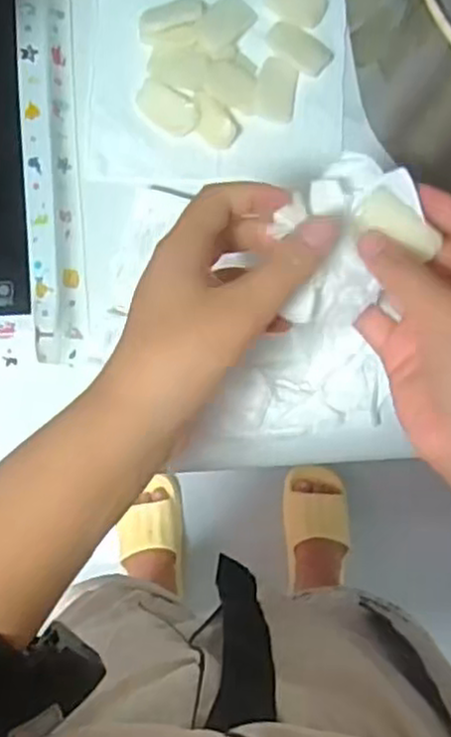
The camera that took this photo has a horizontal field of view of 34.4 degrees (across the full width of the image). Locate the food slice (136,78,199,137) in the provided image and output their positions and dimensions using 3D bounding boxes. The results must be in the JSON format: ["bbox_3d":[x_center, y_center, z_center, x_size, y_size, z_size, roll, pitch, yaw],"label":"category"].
[{"bbox_3d":[-0.039,-0.176,0.490,0.044,0.004,0.026,35,88,4],"label":"food slice"}]

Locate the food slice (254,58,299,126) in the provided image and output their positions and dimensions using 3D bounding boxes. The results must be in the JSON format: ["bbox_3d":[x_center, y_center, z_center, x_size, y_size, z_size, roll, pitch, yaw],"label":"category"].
[{"bbox_3d":[0.035,-0.193,0.502,0.028,0.004,0.044,6,86,2],"label":"food slice"}]

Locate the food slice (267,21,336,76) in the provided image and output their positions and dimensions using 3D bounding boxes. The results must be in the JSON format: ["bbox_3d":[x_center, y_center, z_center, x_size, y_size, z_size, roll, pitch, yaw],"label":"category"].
[{"bbox_3d":[0.051,-0.220,0.500,0.045,0.004,0.024,32,88,4],"label":"food slice"}]

